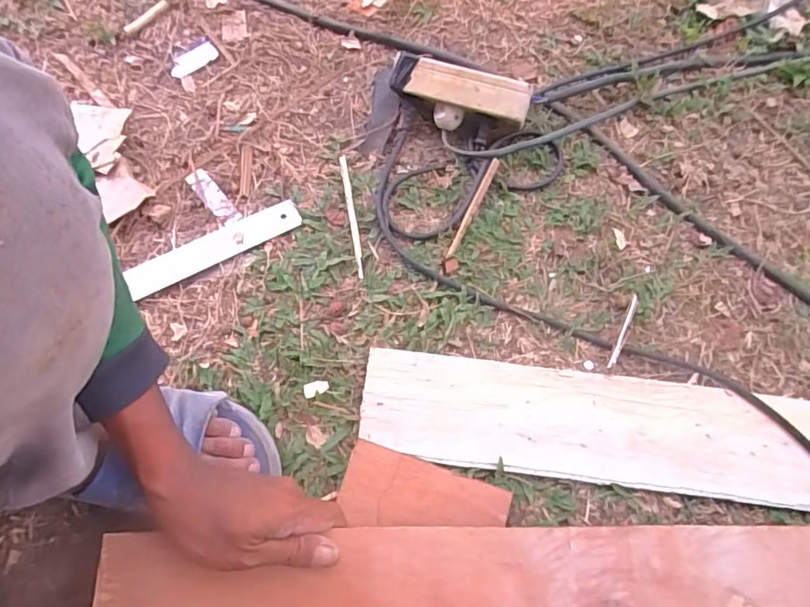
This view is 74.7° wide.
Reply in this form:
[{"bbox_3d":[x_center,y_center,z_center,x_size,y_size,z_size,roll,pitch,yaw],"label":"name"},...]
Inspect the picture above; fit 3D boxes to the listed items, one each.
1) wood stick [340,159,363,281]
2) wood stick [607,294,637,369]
[{"bbox_3d":[-0.059,-0.099,0.588,0.008,0.006,0.153,-10,68,-3],"label":"wood stick"},{"bbox_3d":[0.219,0.027,0.530,0.006,0.004,0.083,24,70,10],"label":"wood stick"}]

